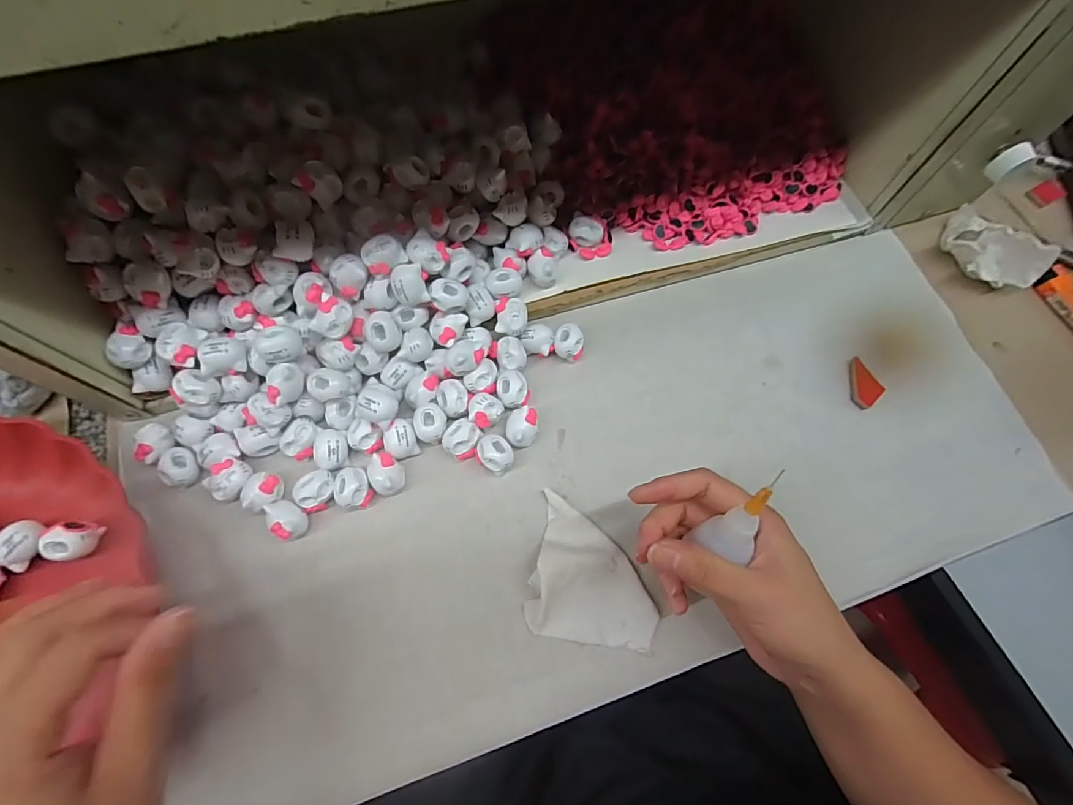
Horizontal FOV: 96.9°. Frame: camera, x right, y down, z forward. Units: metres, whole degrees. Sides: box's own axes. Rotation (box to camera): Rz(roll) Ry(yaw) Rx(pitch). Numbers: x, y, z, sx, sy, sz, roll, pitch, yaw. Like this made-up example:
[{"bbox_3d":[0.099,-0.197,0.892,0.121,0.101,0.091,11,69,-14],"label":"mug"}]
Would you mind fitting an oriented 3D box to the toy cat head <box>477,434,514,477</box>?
[{"bbox_3d":[-0.026,0.034,0.311,0.022,0.021,0.022,0,65,1],"label":"toy cat head"}]

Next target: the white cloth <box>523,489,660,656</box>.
[{"bbox_3d":[0.037,0.102,0.286,0.075,0.012,0.077,11,66,6],"label":"white cloth"}]

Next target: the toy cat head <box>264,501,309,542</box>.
[{"bbox_3d":[-0.152,0.071,0.291,0.025,0.016,0.020,30,69,14],"label":"toy cat head"}]

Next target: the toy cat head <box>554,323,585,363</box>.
[{"bbox_3d":[0.023,-0.042,0.340,0.021,0.020,0.020,2,65,2],"label":"toy cat head"}]

